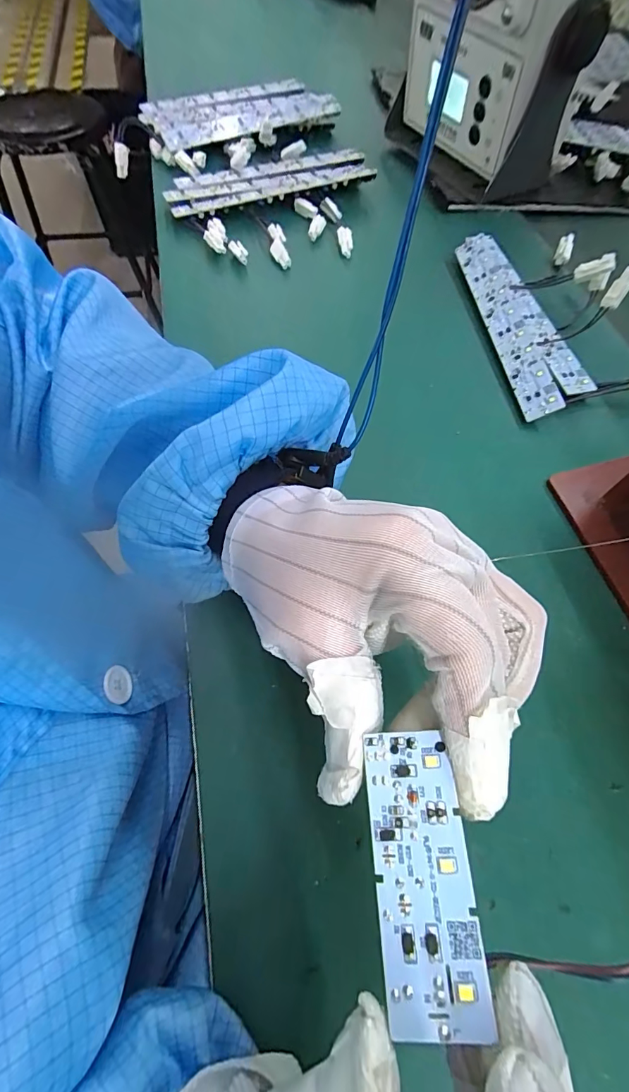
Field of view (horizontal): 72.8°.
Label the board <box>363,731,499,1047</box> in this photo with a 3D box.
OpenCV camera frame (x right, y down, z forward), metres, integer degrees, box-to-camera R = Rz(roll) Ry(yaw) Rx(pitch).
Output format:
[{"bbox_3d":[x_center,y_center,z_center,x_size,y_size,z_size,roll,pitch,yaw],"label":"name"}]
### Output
[{"bbox_3d":[0.028,0.083,0.110,0.023,0.005,0.062,-2,64,-4],"label":"board"}]

